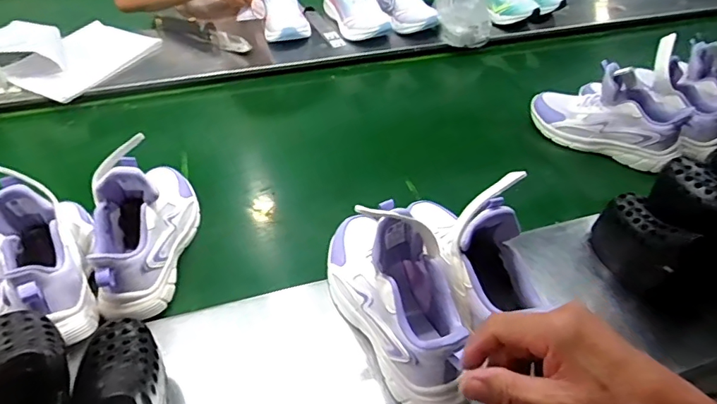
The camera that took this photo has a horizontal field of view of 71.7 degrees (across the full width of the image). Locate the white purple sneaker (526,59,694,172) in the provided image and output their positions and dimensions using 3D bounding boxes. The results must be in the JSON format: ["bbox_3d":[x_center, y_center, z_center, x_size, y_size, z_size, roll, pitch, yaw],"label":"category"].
[{"bbox_3d":[0.410,-0.147,0.819,0.239,0.125,0.096,28,49,27],"label":"white purple sneaker"}]

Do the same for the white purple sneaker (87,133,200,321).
[{"bbox_3d":[-0.272,0.013,0.628,0.106,0.141,0.232,-9,43,-10],"label":"white purple sneaker"}]

